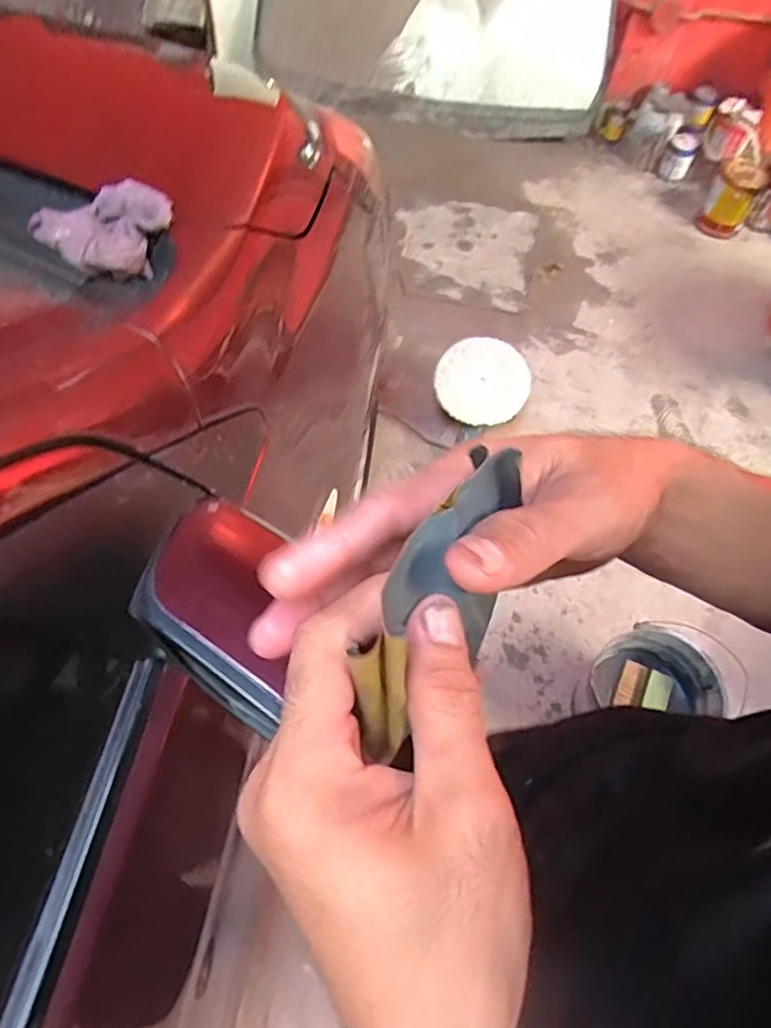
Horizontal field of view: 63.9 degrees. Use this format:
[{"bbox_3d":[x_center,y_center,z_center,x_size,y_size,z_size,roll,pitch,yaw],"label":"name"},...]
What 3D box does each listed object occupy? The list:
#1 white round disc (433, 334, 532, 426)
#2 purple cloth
[{"bbox_3d":[0.267,-0.365,1.707,0.250,0.029,0.232,0,90,7],"label":"white round disc"},{"bbox_3d":[-0.263,-0.274,0.581,0.100,0.043,0.131,25,62,10],"label":"purple cloth"}]

